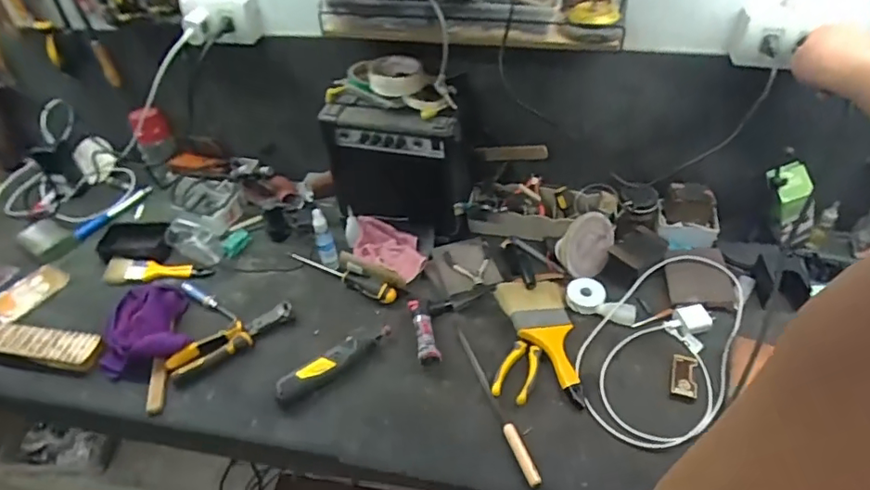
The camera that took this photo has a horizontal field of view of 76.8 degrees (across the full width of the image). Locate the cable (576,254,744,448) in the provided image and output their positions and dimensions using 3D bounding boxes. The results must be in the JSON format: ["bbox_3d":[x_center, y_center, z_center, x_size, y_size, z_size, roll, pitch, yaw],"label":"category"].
[{"bbox_3d":[0.360,0.135,0.866,0.204,0.021,0.383,20,51,22],"label":"cable"}]

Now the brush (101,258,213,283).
[{"bbox_3d":[-0.522,0.055,1.028,0.211,0.015,0.051,4,46,8],"label":"brush"}]

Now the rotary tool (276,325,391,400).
[{"bbox_3d":[-0.156,0.180,0.856,0.202,0.035,0.044,-30,51,-23],"label":"rotary tool"}]

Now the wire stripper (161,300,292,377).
[{"bbox_3d":[-0.333,0.155,0.904,0.206,0.022,0.043,-27,50,-20],"label":"wire stripper"}]

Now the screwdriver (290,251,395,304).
[{"bbox_3d":[-0.173,0.051,0.989,0.237,0.026,0.027,20,51,22],"label":"screwdriver"}]

